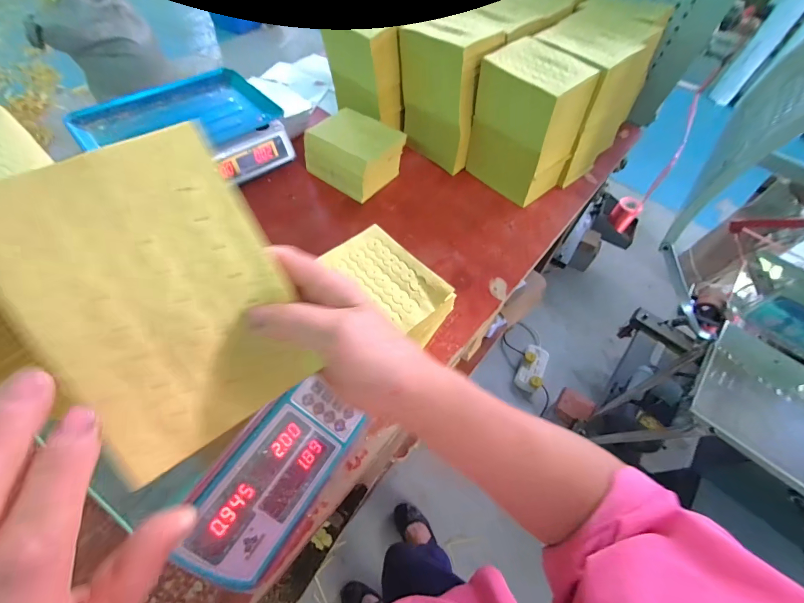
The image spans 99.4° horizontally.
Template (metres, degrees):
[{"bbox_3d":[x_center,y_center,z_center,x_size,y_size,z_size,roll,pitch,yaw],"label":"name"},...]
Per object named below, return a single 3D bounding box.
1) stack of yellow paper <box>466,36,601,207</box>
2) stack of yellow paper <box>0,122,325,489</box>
[{"bbox_3d":[0.236,-0.336,0.652,0.118,0.218,0.180,-36,67,-23],"label":"stack of yellow paper"},{"bbox_3d":[-0.128,-0.001,0.189,0.117,0.011,0.159,-31,102,-22],"label":"stack of yellow paper"}]

